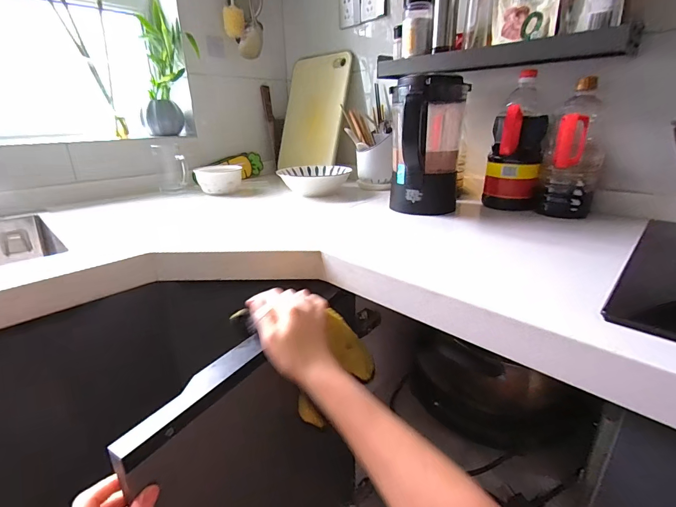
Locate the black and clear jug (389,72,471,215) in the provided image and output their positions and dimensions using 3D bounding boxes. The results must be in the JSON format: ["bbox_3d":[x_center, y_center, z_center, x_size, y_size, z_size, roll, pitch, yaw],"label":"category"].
[{"bbox_3d":[0.182,-0.210,0.723,0.145,0.253,0.140,3,22,11],"label":"black and clear jug"}]

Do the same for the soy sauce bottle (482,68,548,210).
[{"bbox_3d":[0.380,-0.235,0.758,0.103,0.266,0.115,9,24,25],"label":"soy sauce bottle"}]

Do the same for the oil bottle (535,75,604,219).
[{"bbox_3d":[0.459,-0.194,0.692,0.105,0.239,0.128,11,25,29],"label":"oil bottle"}]

